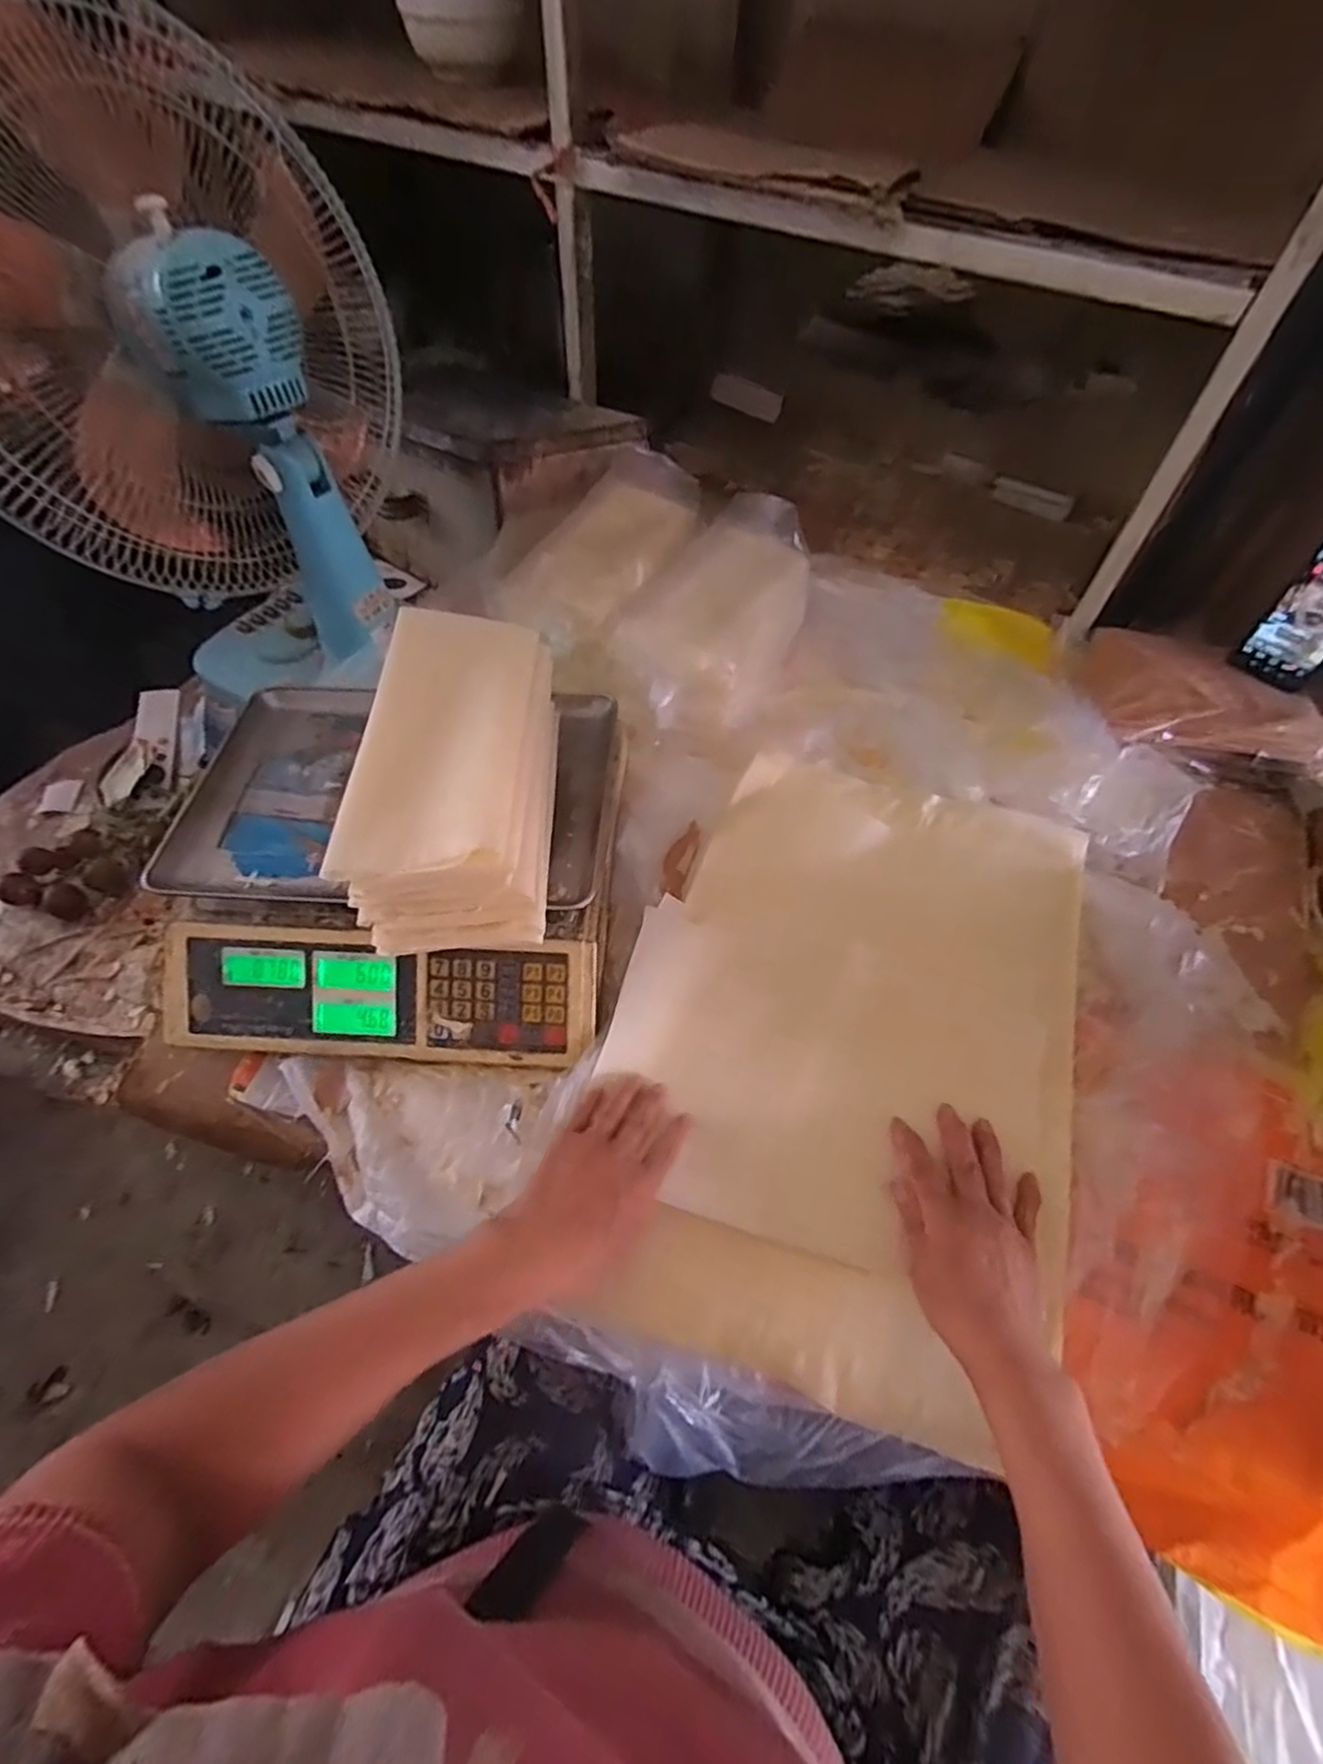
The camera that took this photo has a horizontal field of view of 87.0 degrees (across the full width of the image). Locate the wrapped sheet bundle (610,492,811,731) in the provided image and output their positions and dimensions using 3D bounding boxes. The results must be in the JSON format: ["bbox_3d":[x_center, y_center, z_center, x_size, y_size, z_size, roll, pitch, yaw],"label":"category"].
[{"bbox_3d":[0.064,-0.294,0.747,0.159,0.088,0.322,19,57,11],"label":"wrapped sheet bundle"}]

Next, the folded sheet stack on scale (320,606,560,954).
[{"bbox_3d":[-0.148,-0.083,0.512,0.129,0.088,0.248,-1,55,-2],"label":"folded sheet stack on scale"}]

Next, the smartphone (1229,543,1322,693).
[{"bbox_3d":[0.673,-0.278,0.713,0.073,0.150,0.013,39,40,22],"label":"smartphone"}]

